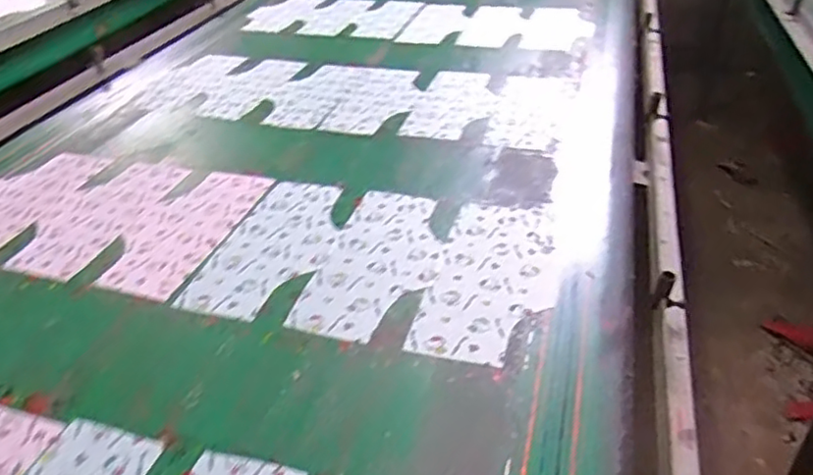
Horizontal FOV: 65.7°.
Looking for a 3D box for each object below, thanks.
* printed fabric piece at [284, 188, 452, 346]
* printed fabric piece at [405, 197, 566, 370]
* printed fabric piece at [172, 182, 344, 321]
[{"bbox_3d":[-0.033,0.028,0.901,0.161,0.007,0.322,6,36,14],"label":"printed fabric piece"},{"bbox_3d":[0.128,0.042,0.869,0.167,0.004,0.347,7,36,16],"label":"printed fabric piece"},{"bbox_3d":[-0.190,0.006,0.943,0.161,0.004,0.323,6,36,15],"label":"printed fabric piece"}]

